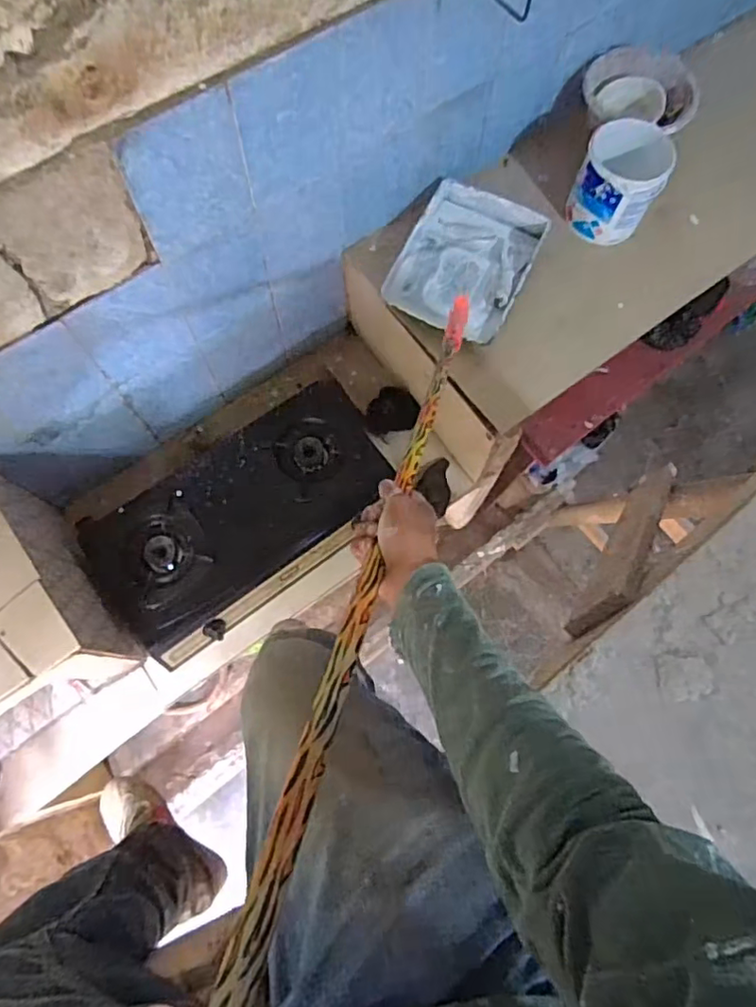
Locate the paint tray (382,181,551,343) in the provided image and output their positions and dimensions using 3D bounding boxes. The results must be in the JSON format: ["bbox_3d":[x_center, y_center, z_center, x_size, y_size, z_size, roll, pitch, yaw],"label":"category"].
[{"bbox_3d":[0.198,-0.550,1.325,0.281,0.048,0.362,24,74,6],"label":"paint tray"}]

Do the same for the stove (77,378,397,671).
[{"bbox_3d":[-0.305,0.027,1.399,0.718,0.093,0.382,-36,77,-11],"label":"stove"}]

